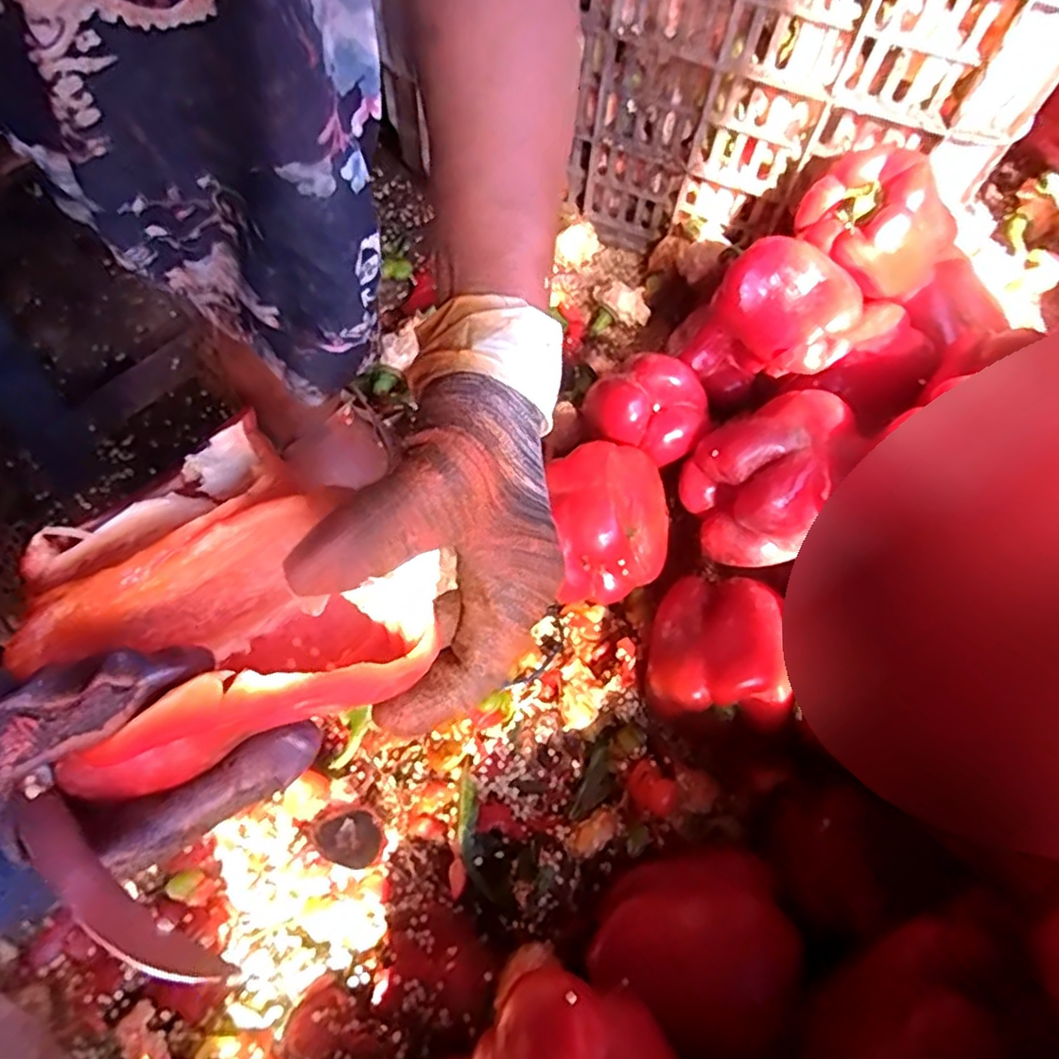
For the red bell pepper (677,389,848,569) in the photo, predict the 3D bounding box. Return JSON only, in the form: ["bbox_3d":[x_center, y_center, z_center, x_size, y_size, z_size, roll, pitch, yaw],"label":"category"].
[{"bbox_3d":[0.150,-0.037,0.430,0.093,0.065,0.113,19,64,7],"label":"red bell pepper"}]

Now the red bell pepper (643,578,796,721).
[{"bbox_3d":[0.115,0.070,0.409,0.079,0.059,0.090,9,63,2],"label":"red bell pepper"}]

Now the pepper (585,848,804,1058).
[{"bbox_3d":[0.085,0.205,0.337,0.085,0.063,0.089,1,63,-2],"label":"pepper"}]

